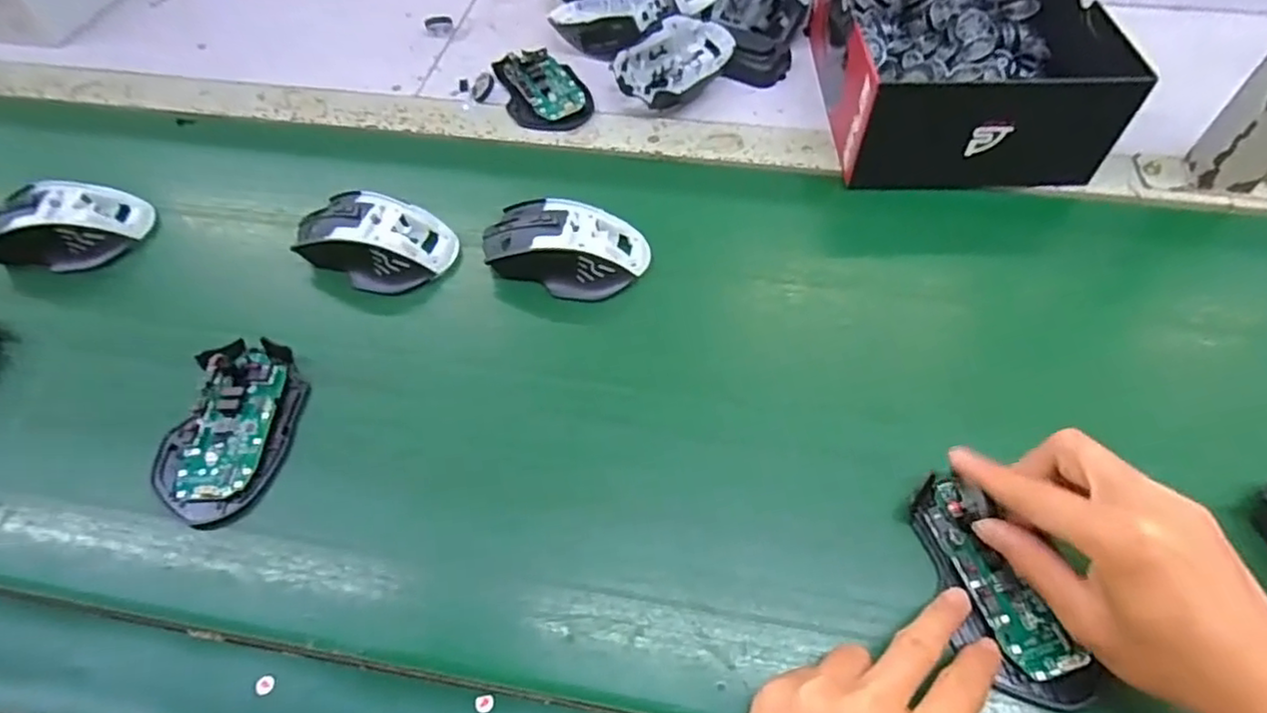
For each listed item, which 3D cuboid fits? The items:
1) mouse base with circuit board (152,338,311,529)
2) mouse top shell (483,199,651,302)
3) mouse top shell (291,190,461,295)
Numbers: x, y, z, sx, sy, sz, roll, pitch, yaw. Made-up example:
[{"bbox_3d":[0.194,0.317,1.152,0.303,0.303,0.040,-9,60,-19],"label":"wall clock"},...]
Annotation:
[{"bbox_3d":[-0.243,0.041,0.389,0.070,0.019,0.114,6,56,6],"label":"mouse base with circuit board"},{"bbox_3d":[-0.049,-0.078,0.456,0.113,0.034,0.062,12,57,10],"label":"mouse top shell"},{"bbox_3d":[-0.191,-0.088,0.465,0.118,0.035,0.071,18,58,14],"label":"mouse top shell"}]

